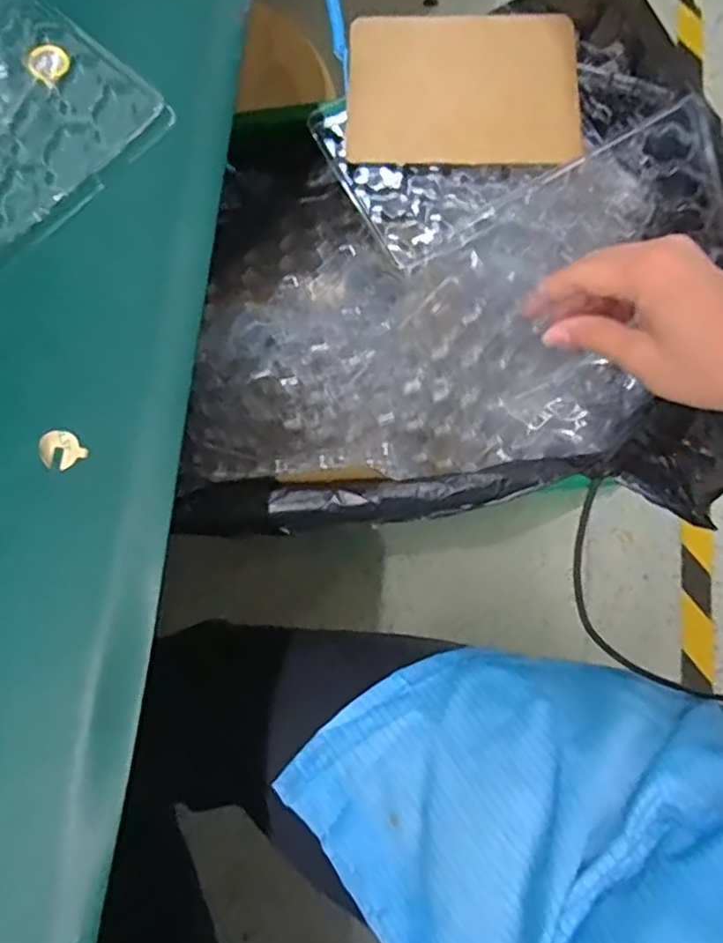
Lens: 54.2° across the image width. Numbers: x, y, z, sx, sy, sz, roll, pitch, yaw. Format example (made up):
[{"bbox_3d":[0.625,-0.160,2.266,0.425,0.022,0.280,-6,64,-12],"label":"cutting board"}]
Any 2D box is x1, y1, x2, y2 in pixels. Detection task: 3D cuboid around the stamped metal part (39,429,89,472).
[{"bbox_3d":[-0.132,-0.009,0.310,0.017,0.006,0.018,0,75,2],"label":"stamped metal part"}]

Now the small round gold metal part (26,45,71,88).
[{"bbox_3d":[-0.159,-0.208,0.357,0.023,0.004,0.020,41,80,11],"label":"small round gold metal part"}]

